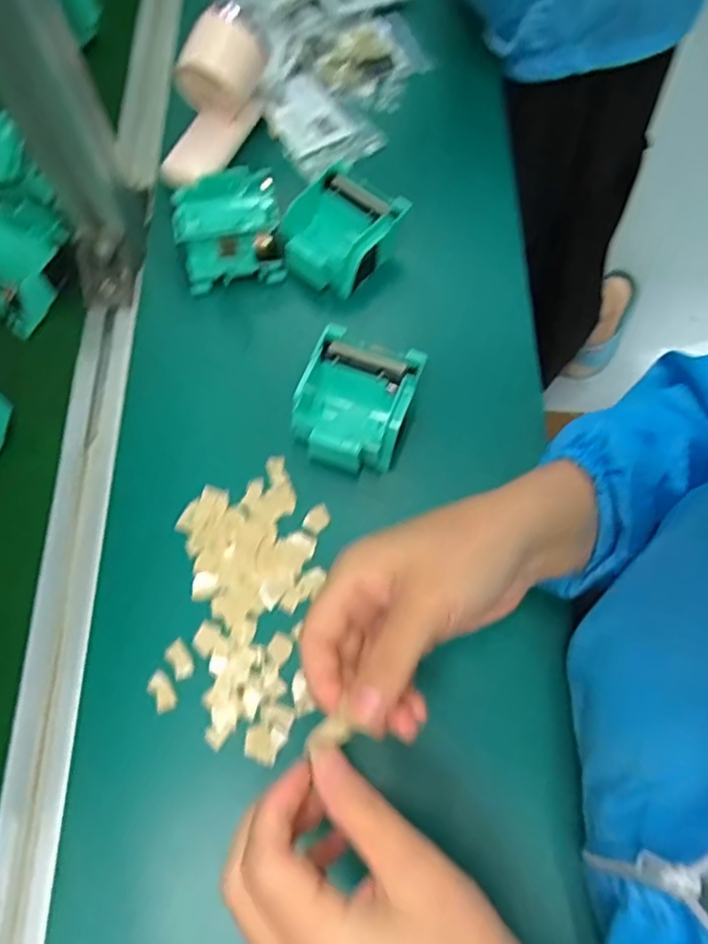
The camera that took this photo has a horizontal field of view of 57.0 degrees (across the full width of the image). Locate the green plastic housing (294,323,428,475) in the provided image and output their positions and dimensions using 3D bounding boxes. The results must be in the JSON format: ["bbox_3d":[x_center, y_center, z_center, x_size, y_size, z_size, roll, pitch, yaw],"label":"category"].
[{"bbox_3d":[0.000,-0.046,0.434,0.071,0.035,0.081,20,68,10],"label":"green plastic housing"}]

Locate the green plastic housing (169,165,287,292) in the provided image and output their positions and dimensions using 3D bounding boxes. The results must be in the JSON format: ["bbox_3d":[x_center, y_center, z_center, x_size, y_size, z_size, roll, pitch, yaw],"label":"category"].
[{"bbox_3d":[-0.092,-0.182,0.486,0.073,0.046,0.073,-10,66,-2],"label":"green plastic housing"}]

